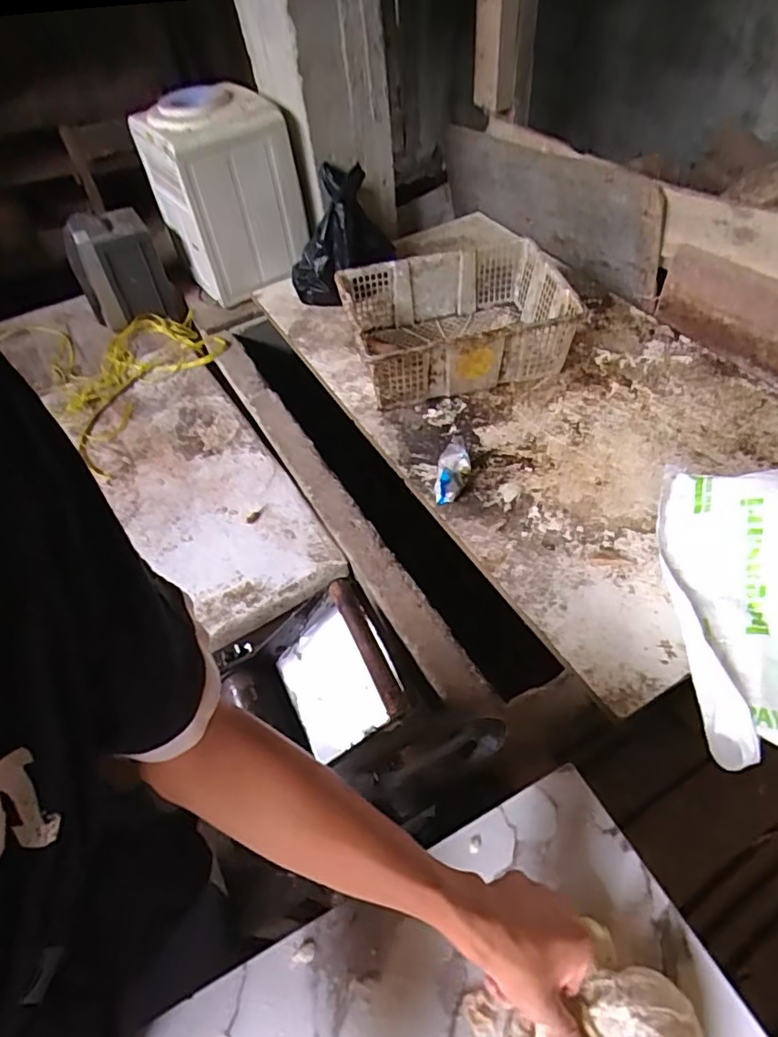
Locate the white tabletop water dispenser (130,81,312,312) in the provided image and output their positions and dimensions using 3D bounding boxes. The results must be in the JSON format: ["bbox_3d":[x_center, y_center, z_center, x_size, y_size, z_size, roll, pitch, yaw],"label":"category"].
[{"bbox_3d":[-0.374,-0.760,1.403,0.302,0.373,0.268,-25,50,-15],"label":"white tabletop water dispenser"}]

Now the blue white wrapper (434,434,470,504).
[{"bbox_3d":[0.121,-0.097,1.090,0.059,0.051,0.145,7,50,12],"label":"blue white wrapper"}]

